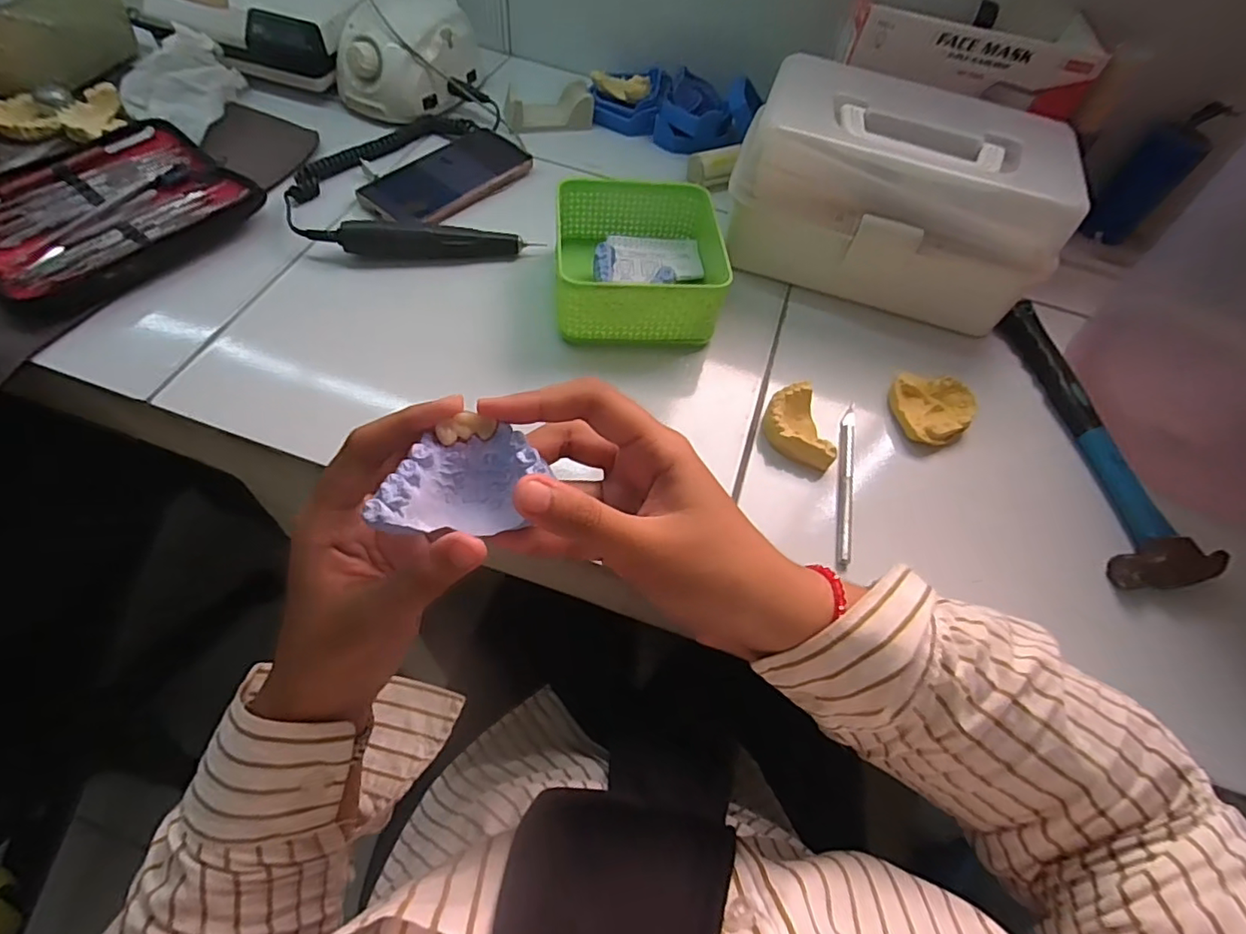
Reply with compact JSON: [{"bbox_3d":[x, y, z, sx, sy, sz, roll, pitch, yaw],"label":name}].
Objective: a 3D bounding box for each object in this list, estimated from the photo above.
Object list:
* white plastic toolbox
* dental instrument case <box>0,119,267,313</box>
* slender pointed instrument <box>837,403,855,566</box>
[{"bbox_3d":[0.230,-0.241,0.497,0.251,0.129,0.159,15,58,7],"label":"white plastic toolbox"},{"bbox_3d":[-0.431,-0.218,0.474,0.191,0.024,0.192,34,62,18],"label":"dental instrument case"},{"bbox_3d":[0.163,0.007,0.418,0.010,0.009,0.139,13,57,6],"label":"slender pointed instrument"}]

